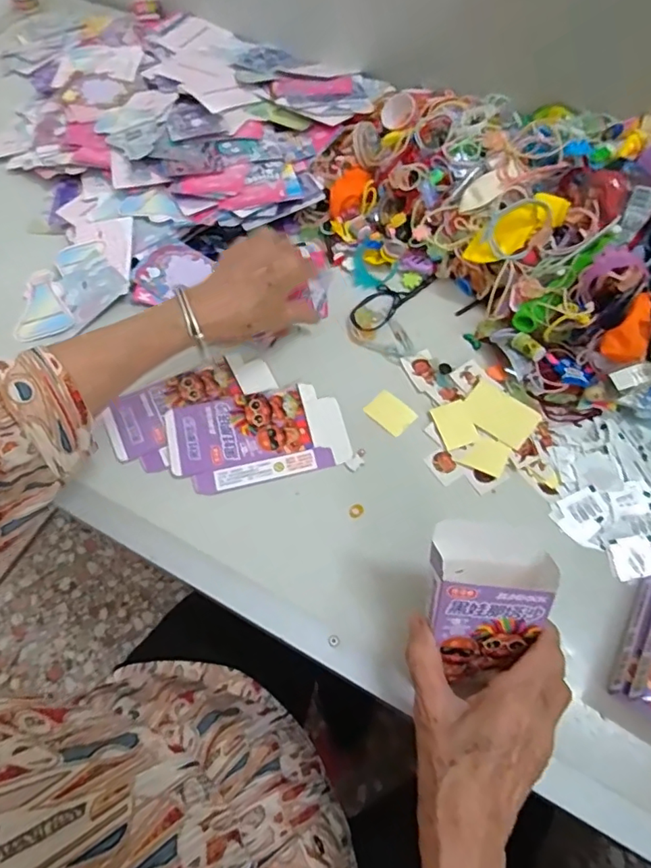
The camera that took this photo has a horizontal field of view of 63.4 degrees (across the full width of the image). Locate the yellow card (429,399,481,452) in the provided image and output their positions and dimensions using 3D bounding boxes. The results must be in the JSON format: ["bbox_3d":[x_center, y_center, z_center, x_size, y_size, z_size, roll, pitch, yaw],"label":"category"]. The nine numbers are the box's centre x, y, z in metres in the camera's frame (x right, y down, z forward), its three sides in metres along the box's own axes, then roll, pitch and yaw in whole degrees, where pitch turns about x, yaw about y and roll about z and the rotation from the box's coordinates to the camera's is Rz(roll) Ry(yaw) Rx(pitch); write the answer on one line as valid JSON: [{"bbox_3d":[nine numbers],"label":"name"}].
[{"bbox_3d":[0.111,-0.008,0.455,0.030,0.004,0.042,-21,63,1],"label":"yellow card"}]

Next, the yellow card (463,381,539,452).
[{"bbox_3d":[0.148,-0.017,0.451,0.059,0.008,0.040,39,71,18],"label":"yellow card"}]

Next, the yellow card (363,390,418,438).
[{"bbox_3d":[0.058,-0.019,0.464,0.040,0.004,0.029,42,72,19],"label":"yellow card"}]

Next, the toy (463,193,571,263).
[{"bbox_3d":[0.168,-0.177,0.460,0.090,0.022,0.033,-27,67,15],"label":"toy"}]

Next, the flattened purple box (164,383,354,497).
[{"bbox_3d":[-0.059,0.002,0.454,0.148,0.009,0.084,-12,64,-5],"label":"flattened purple box"}]

